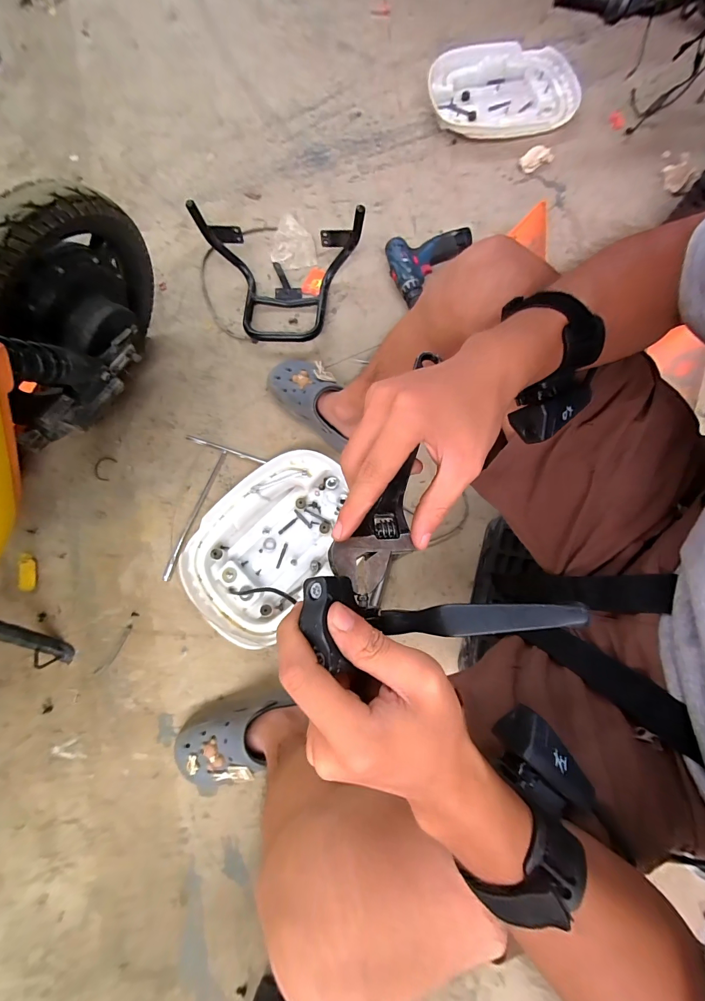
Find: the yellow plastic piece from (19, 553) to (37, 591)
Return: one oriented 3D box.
[{"bbox_3d":[-0.624,0.137,0.693,0.026,0.014,0.070,-12,78,-2],"label":"yellow plastic piece"}]

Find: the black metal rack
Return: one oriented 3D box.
[{"bbox_3d":[-0.154,-0.442,0.740,0.328,0.143,0.195,5,78,1],"label":"black metal rack"}]

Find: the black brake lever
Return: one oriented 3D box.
[{"bbox_3d":[0.046,0.069,0.211,0.145,0.053,0.044,1,78,0],"label":"black brake lever"}]

